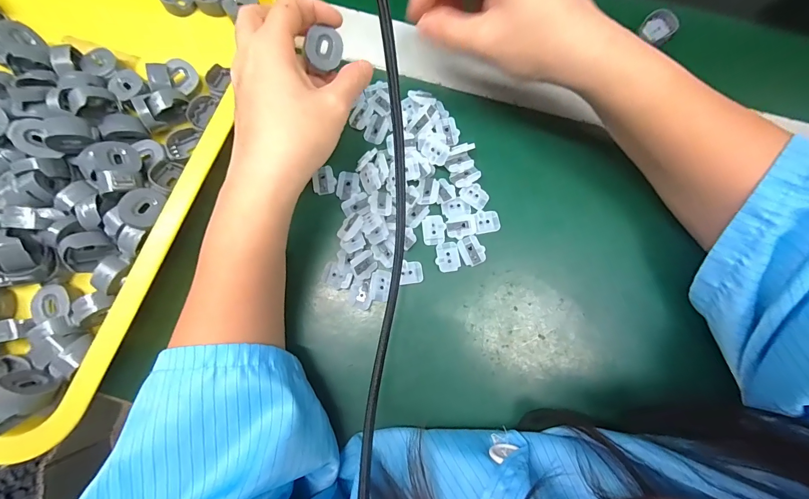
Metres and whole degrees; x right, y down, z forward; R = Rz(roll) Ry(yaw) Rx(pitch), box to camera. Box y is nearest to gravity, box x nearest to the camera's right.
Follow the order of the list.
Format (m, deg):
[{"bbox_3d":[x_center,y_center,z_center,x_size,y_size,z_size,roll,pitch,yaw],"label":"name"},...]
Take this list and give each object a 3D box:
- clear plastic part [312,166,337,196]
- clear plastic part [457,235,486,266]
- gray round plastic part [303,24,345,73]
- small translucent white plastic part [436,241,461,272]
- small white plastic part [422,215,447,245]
[{"bbox_3d":[-0.061,-0.053,0.259,0.017,0.004,0.022,-11,79,-2],"label":"clear plastic part"},{"bbox_3d":[0.049,0.001,0.250,0.017,0.004,0.021,-20,80,-4],"label":"clear plastic part"},{"bbox_3d":[-0.055,-0.135,0.235,0.025,0.011,0.028,-2,100,-26],"label":"gray round plastic part"},{"bbox_3d":[0.031,0.006,0.252,0.017,0.005,0.022,-10,79,-2],"label":"small translucent white plastic part"},{"bbox_3d":[0.022,-0.015,0.253,0.017,0.004,0.021,-7,79,-1],"label":"small white plastic part"}]

